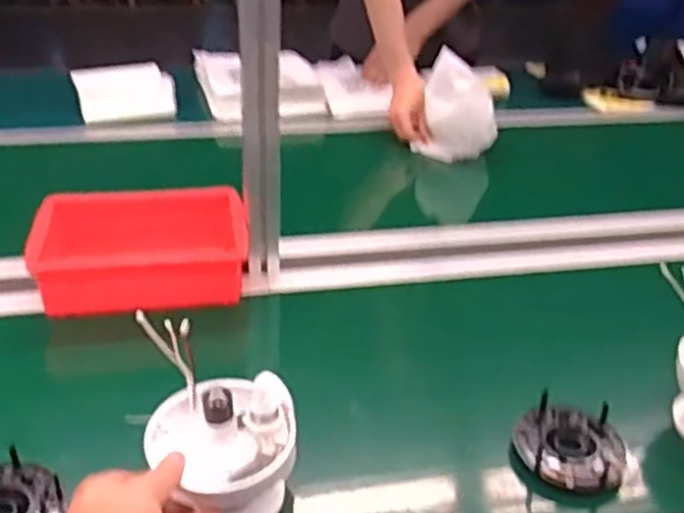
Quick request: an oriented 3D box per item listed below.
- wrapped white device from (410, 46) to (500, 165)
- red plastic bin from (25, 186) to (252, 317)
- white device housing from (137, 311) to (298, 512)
[{"bbox_3d":[0.198,-0.260,1.268,0.113,0.165,0.103,-6,33,-19],"label":"wrapped white device"},{"bbox_3d":[-0.247,-0.009,0.901,0.250,0.074,0.161,0,31,-11],"label":"red plastic bin"},{"bbox_3d":[-0.104,0.147,0.617,0.115,0.127,0.141,-4,29,-15],"label":"white device housing"}]

